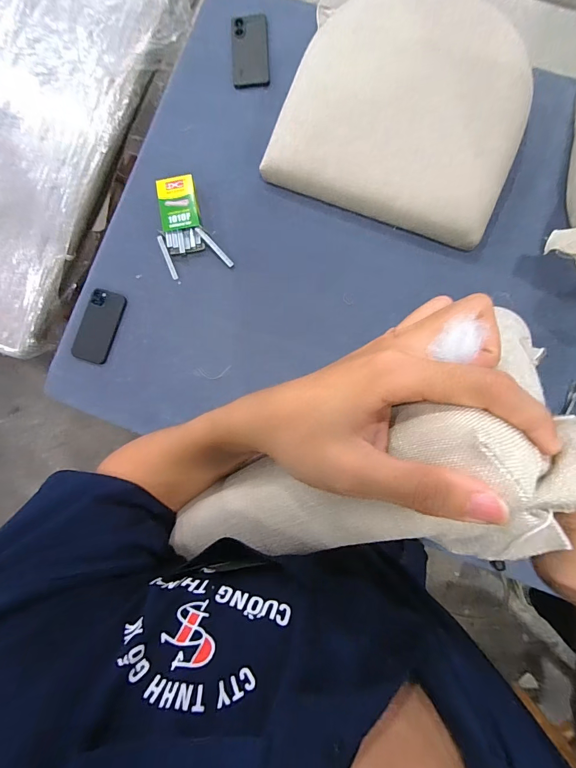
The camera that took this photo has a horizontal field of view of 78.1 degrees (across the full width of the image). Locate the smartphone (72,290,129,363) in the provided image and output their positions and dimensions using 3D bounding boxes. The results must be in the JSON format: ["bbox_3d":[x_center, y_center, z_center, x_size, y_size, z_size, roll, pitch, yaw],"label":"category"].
[{"bbox_3d":[-0.383,-0.117,0.721,0.070,0.015,0.146,20,87,4],"label":"smartphone"}]

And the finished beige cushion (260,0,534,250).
[{"bbox_3d":[0.233,-0.536,0.687,0.445,0.084,0.434,23,87,4],"label":"finished beige cushion"}]

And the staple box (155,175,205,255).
[{"bbox_3d":[-0.219,-0.344,0.719,0.077,0.038,0.150,-7,86,2],"label":"staple box"}]

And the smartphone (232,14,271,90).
[{"bbox_3d":[-0.080,-0.711,0.759,0.078,0.013,0.155,-3,86,3],"label":"smartphone"}]

